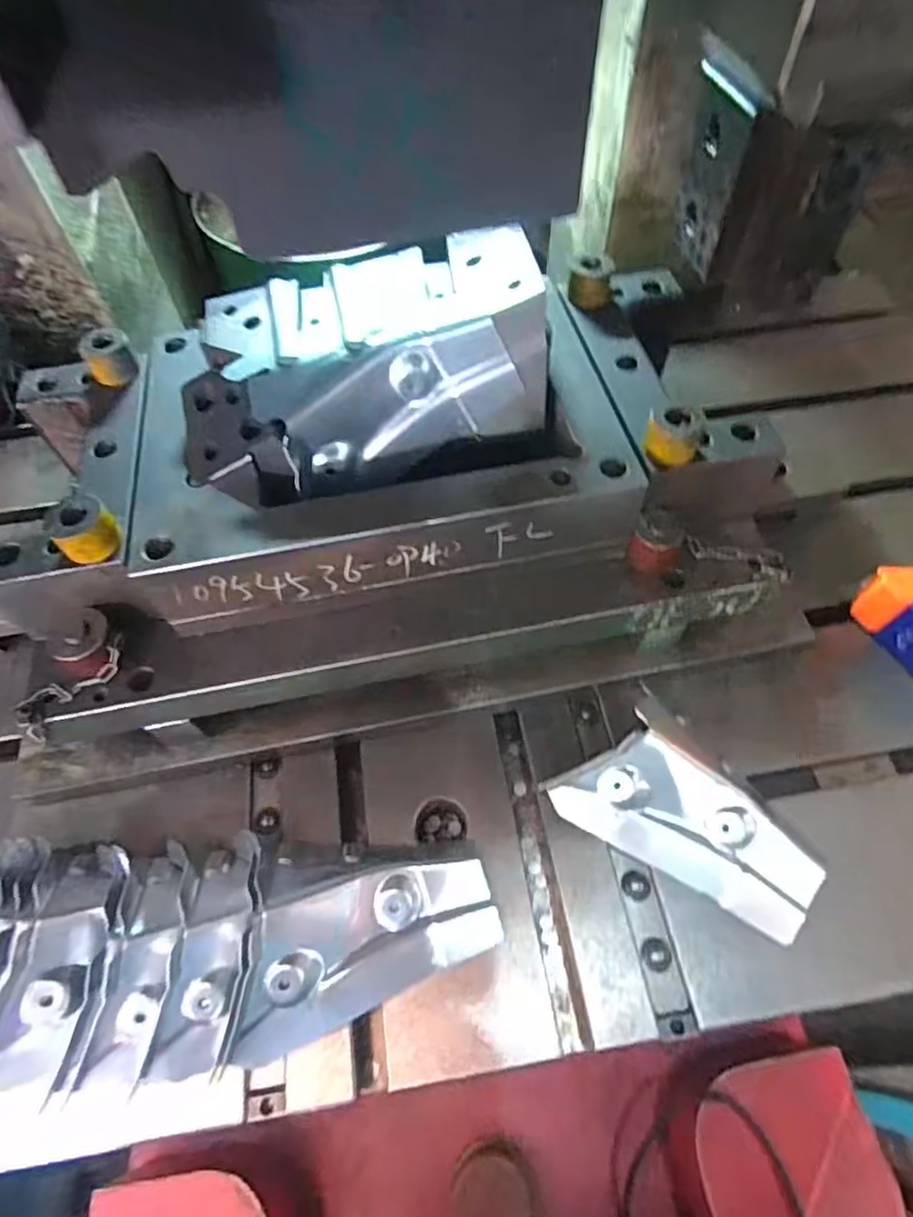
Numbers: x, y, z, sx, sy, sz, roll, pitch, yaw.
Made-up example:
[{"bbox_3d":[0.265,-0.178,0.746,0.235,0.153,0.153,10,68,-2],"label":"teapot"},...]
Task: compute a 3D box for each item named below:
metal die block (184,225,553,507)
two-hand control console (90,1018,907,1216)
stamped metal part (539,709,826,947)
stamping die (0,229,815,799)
[{"bbox_3d":[-0.074,-0.192,0.477,0.291,0.102,0.152,-15,59,-6],"label":"metal die block"},{"bbox_3d":[0.023,0.426,0.438,0.513,0.118,0.131,-9,58,-4],"label":"two-hand control console"},{"bbox_3d":[0.188,0.170,0.497,0.208,0.051,0.095,29,64,19],"label":"stamped metal part"},{"bbox_3d":[-0.090,-0.093,0.530,0.643,0.258,0.314,-11,58,-4],"label":"stamping die"}]

